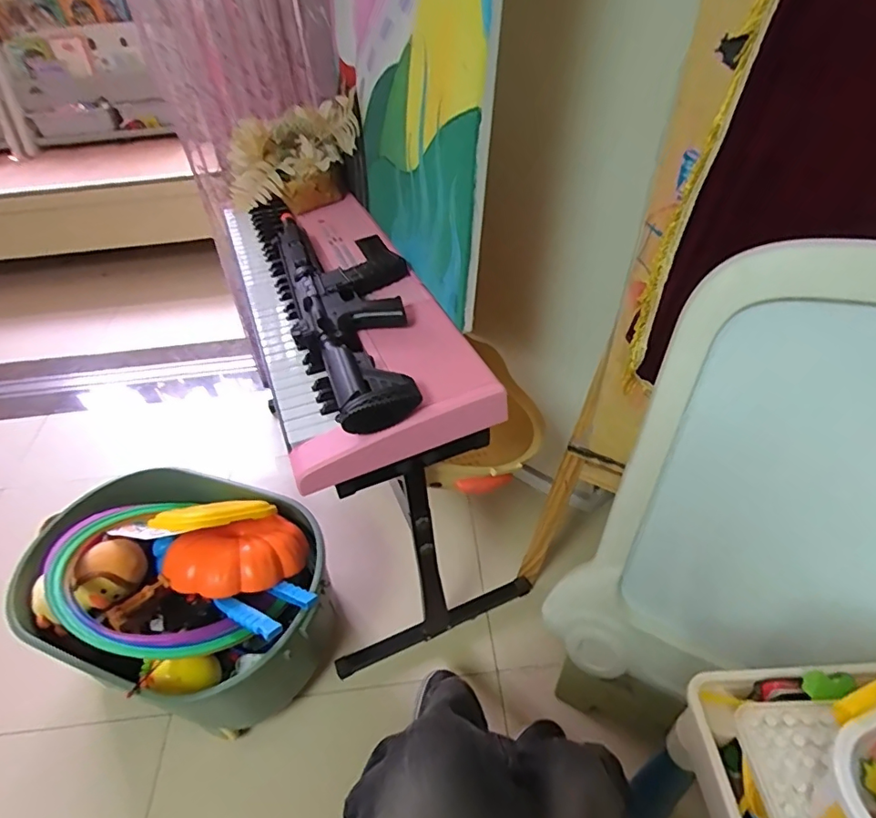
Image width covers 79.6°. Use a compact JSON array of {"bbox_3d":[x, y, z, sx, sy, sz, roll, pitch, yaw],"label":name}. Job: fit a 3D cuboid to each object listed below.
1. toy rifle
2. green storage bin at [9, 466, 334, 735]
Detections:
[{"bbox_3d":[-0.135,-0.169,0.769,0.190,0.044,0.532,-14,44,-9],"label":"toy rifle"},{"bbox_3d":[-0.439,0.314,0.937,0.511,0.276,0.351,11,46,16],"label":"green storage bin"}]

